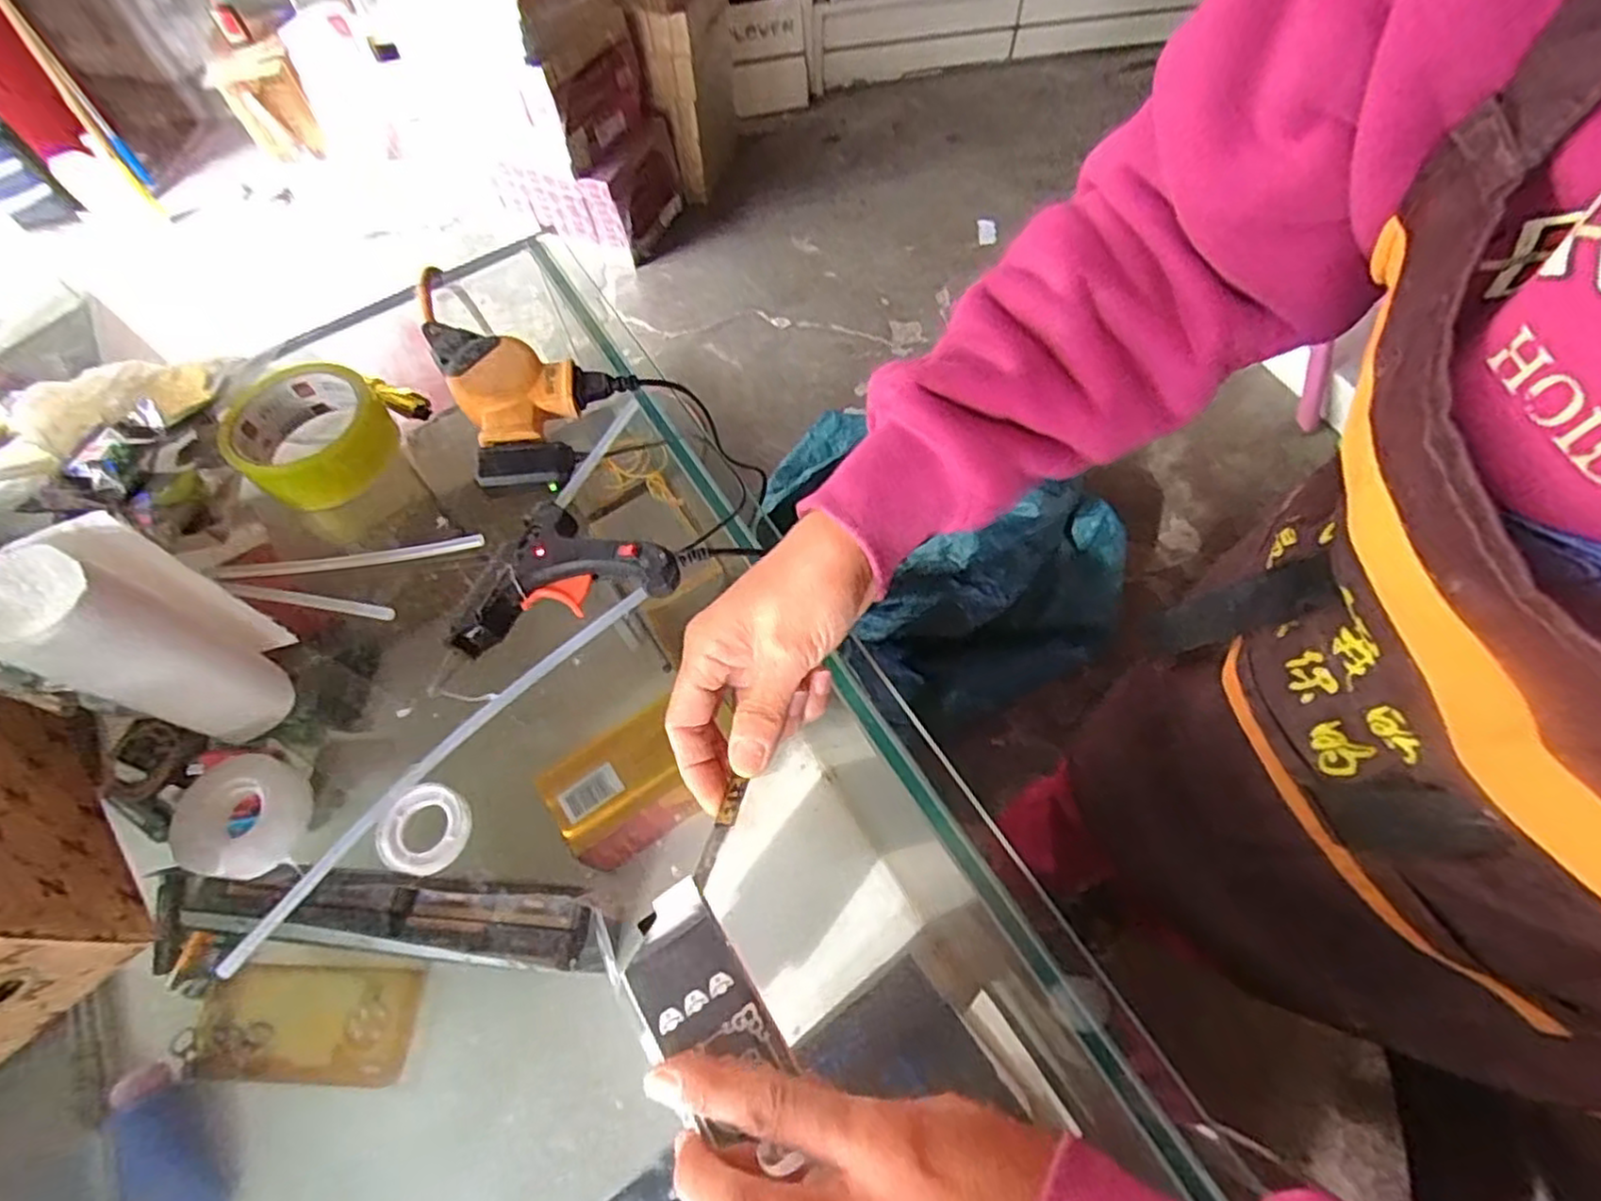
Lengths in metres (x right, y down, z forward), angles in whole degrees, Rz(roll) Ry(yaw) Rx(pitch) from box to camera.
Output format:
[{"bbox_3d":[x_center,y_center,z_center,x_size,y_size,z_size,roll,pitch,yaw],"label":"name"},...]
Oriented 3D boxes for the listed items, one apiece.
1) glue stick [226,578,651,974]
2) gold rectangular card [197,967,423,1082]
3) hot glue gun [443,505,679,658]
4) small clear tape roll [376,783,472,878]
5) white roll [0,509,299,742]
[{"bbox_3d":[-0.180,0.080,0.380,0.017,0.010,0.256,39,71,21],"label":"glue stick"},{"bbox_3d":[-0.358,0.306,0.533,0.148,0.008,0.073,2,60,-1],"label":"gold rectangular card"},{"bbox_3d":[-0.136,-0.023,0.410,0.120,0.023,0.076,-17,62,-6],"label":"hot glue gun"},{"bbox_3d":[-0.187,0.113,0.362,0.040,0.013,0.042,-2,62,3],"label":"small clear tape roll"},{"bbox_3d":[-0.304,0.019,0.349,0.051,0.121,0.067,23,66,15],"label":"white roll"}]

